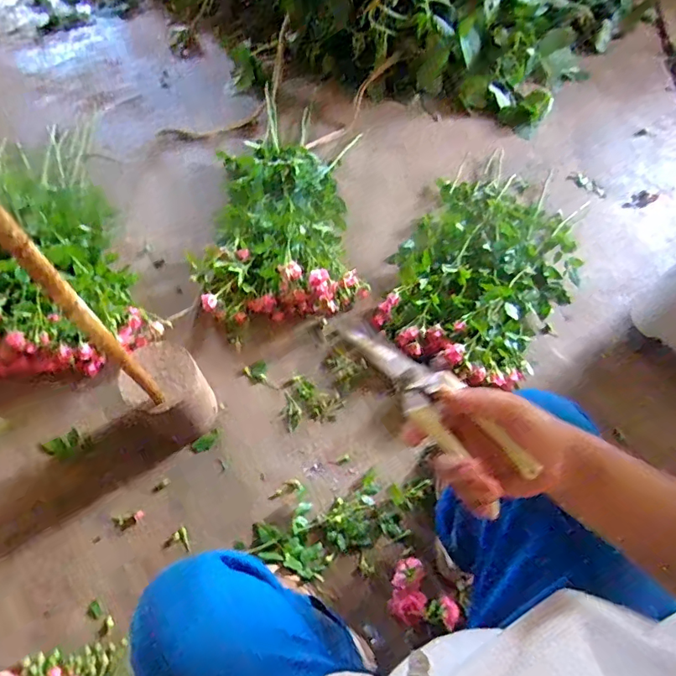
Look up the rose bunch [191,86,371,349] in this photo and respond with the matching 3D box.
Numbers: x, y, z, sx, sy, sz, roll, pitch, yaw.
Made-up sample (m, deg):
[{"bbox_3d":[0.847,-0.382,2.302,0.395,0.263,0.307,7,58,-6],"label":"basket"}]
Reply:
[{"bbox_3d":[-0.128,-0.330,1.152,0.347,0.096,0.665,-1,63,0],"label":"rose bunch"}]

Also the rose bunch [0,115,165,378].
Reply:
[{"bbox_3d":[-0.648,-0.228,1.080,0.365,0.143,0.712,-20,64,-9],"label":"rose bunch"}]

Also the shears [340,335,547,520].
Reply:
[{"bbox_3d":[0.077,0.046,0.380,0.047,0.021,0.176,-34,70,-16],"label":"shears"}]

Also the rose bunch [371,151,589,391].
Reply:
[{"bbox_3d":[0.323,-0.161,1.082,0.367,0.135,0.626,29,67,14],"label":"rose bunch"}]

